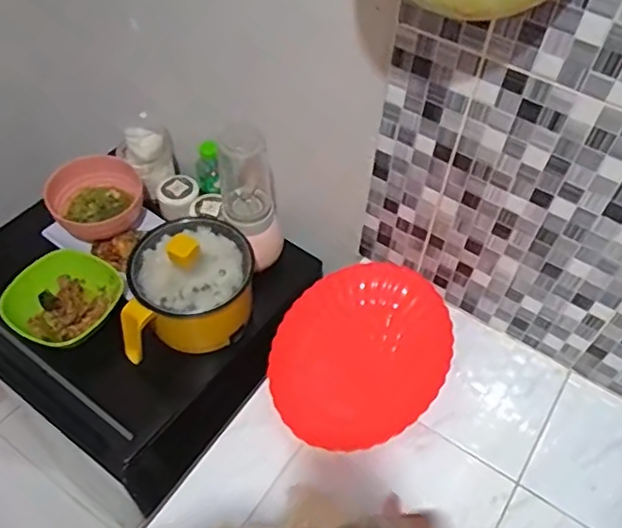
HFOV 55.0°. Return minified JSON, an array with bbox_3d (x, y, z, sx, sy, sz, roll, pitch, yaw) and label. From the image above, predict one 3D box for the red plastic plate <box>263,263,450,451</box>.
[{"bbox_3d":[0.070,0.119,0.824,0.218,0.031,0.279,24,56,15],"label":"red plastic plate"}]

